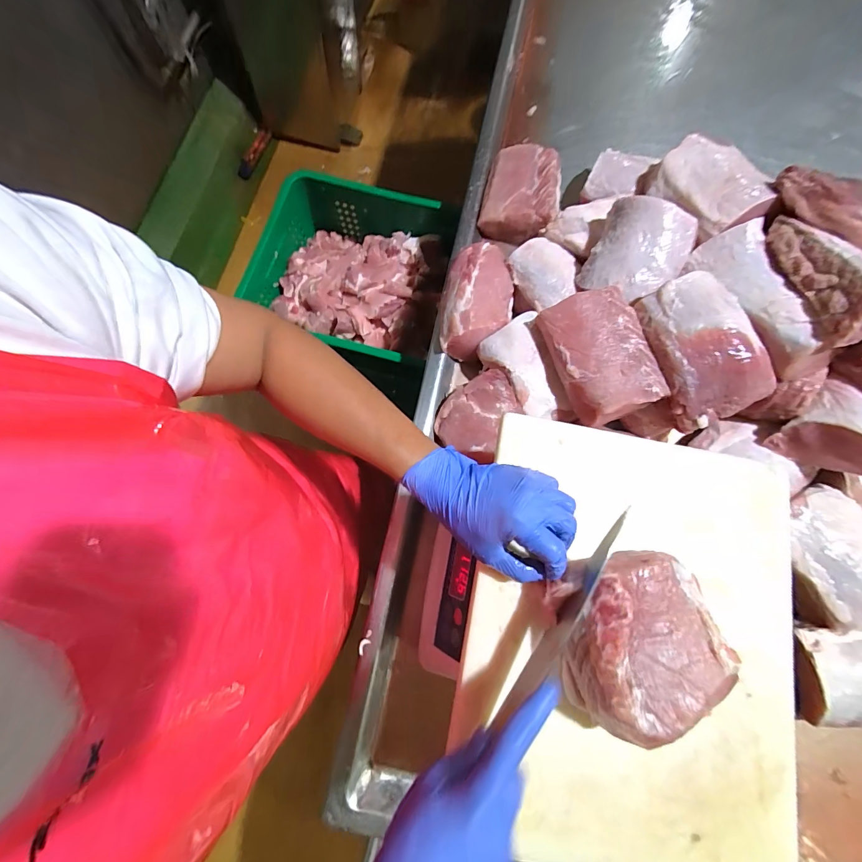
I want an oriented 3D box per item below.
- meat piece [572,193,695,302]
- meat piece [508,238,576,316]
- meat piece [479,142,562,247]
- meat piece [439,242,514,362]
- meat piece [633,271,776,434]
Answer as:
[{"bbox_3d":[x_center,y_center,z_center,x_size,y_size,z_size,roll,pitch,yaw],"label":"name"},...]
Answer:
[{"bbox_3d":[0.292,-0.249,0.552,0.117,0.070,0.132,26,97,9],"label":"meat piece"},{"bbox_3d":[0.174,-0.236,0.594,0.101,0.051,0.125,-6,76,-2],"label":"meat piece"},{"bbox_3d":[0.152,-0.396,0.643,0.120,0.065,0.154,13,77,3],"label":"meat piece"},{"bbox_3d":[0.074,-0.204,0.588,0.107,0.062,0.178,7,76,1],"label":"meat piece"},{"bbox_3d":[0.348,-0.106,0.491,0.112,0.061,0.186,-14,77,-4],"label":"meat piece"}]

